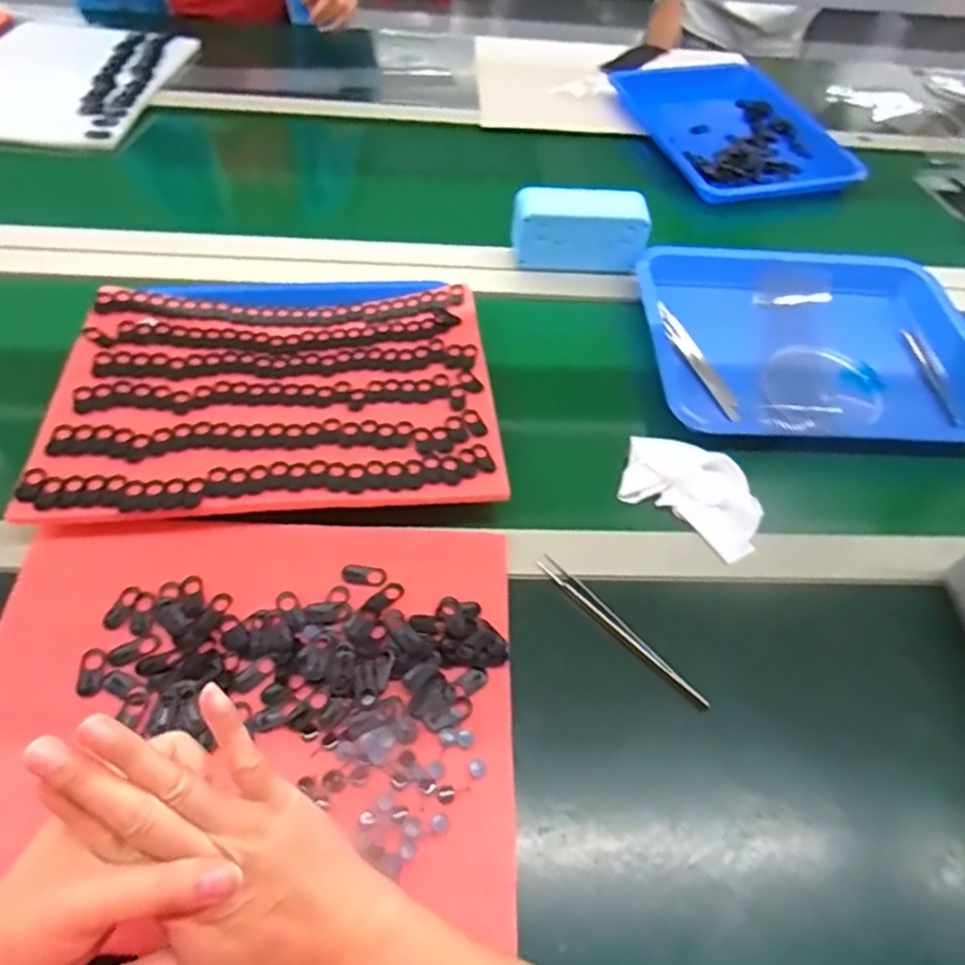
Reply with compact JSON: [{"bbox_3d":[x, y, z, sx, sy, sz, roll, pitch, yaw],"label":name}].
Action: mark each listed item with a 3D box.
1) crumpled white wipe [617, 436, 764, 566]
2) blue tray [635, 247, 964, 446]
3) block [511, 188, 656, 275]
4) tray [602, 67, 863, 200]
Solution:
[{"bbox_3d":[0.170,0.007,0.536,0.114,0.027,0.071,24,54,13],"label":"crumpled white wipe"},{"bbox_3d":[0.338,-0.143,0.666,0.344,0.032,0.262,1,53,-4],"label":"blue tray"},{"bbox_3d":[0.104,-0.270,0.714,0.143,0.080,0.052,8,52,1],"label":"block"},{"bbox_3d":[0.371,-0.517,0.966,0.273,0.036,0.340,-9,54,-12],"label":"tray"}]

